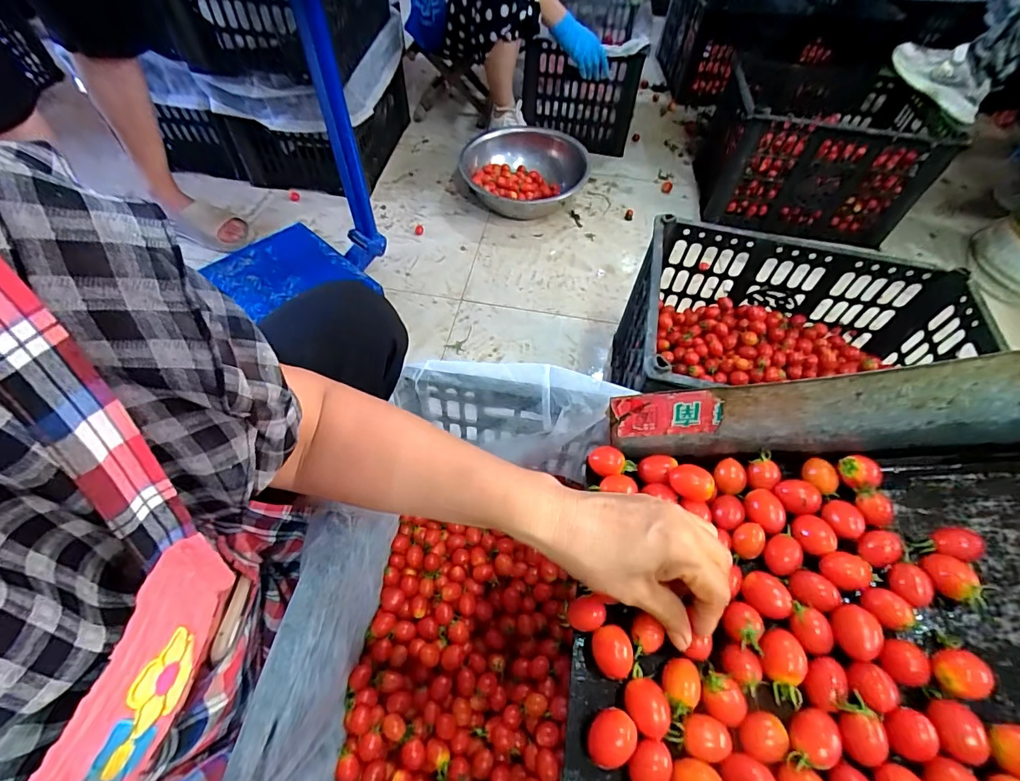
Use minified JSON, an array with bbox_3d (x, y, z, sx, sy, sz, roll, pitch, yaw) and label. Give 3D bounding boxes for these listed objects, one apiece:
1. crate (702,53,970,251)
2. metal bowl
[{"bbox_3d":[0.762,-0.620,1.157,0.472,0.231,0.363,14,57,7],"label":"crate"},{"bbox_3d":[0.035,-0.564,1.197,0.315,0.130,0.315,1,56,-2],"label":"metal bowl"}]

